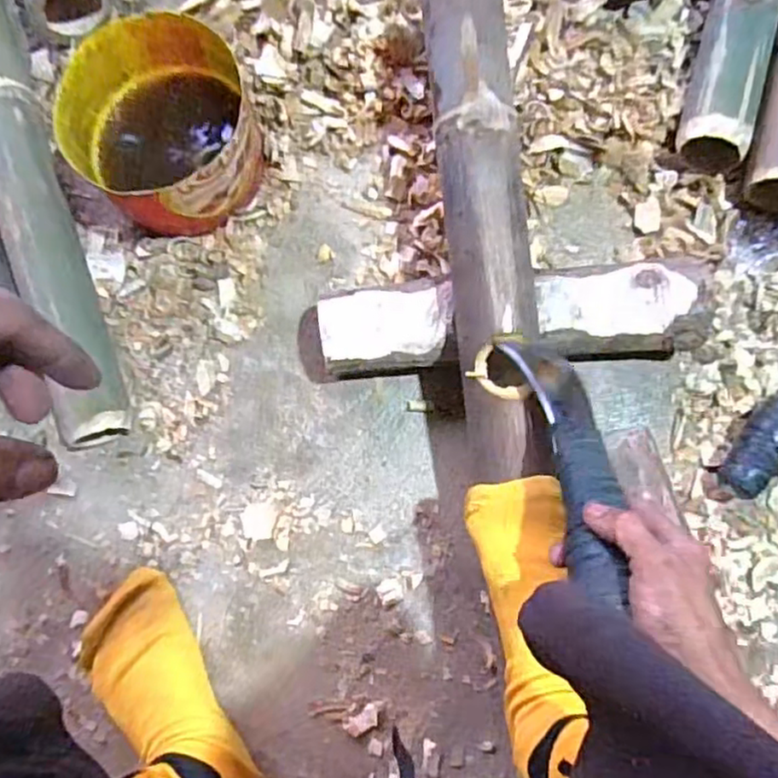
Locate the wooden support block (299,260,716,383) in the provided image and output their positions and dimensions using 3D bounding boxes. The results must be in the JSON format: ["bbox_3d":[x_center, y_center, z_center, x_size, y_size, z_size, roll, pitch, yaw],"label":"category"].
[{"bbox_3d":[0.088,-0.054,0.559,0.325,0.070,0.080,-5,81,1],"label":"wooden support block"}]

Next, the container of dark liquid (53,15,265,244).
[{"bbox_3d":[-0.185,-0.220,0.574,0.150,0.088,0.143,0,81,2],"label":"container of dark liquid"}]

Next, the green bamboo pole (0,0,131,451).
[{"bbox_3d":[-0.336,-0.248,0.595,0.067,0.058,0.613,-17,82,-1],"label":"green bamboo pole"}]

